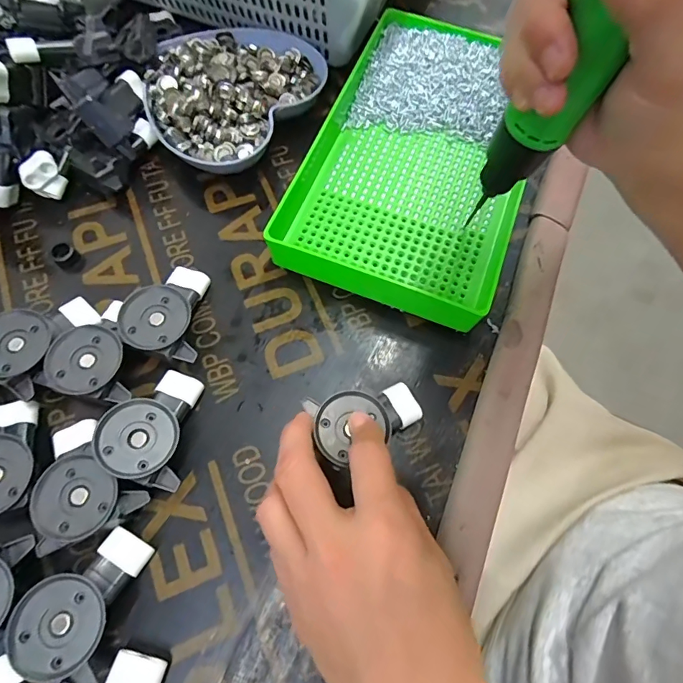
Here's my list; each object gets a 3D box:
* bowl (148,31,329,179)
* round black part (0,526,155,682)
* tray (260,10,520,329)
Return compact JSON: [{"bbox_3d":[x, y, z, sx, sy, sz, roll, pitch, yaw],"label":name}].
[{"bbox_3d":[-0.090,-0.198,0.348,0.123,0.035,0.146,32,71,11],"label":"bowl"},{"bbox_3d":[-0.128,0.131,0.222,0.045,0.031,0.064,25,70,8],"label":"round black part"},{"bbox_3d":[0.056,-0.136,0.326,0.160,0.039,0.246,19,69,6],"label":"tray"}]

